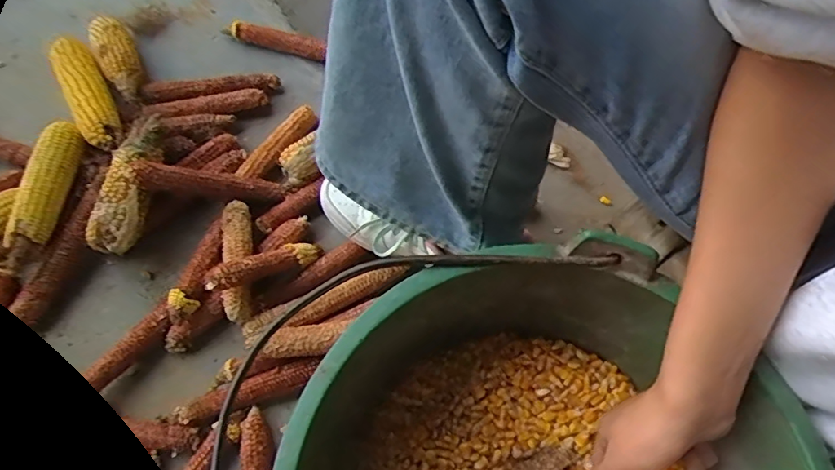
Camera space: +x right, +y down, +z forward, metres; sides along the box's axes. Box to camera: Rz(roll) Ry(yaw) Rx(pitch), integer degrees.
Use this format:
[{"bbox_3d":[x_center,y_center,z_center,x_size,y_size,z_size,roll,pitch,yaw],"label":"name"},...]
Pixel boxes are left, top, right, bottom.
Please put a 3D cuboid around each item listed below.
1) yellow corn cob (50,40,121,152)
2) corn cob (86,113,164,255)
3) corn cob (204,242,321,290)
[{"bbox_3d":[-0.412,-0.179,0.658,0.049,0.047,0.219,-31,69,-13],"label":"yellow corn cob"},{"bbox_3d":[-0.326,-0.065,0.596,0.055,0.043,0.182,-2,66,-1],"label":"corn cob"},{"bbox_3d":[-0.158,0.028,0.549,0.028,0.021,0.131,47,34,18],"label":"corn cob"}]

